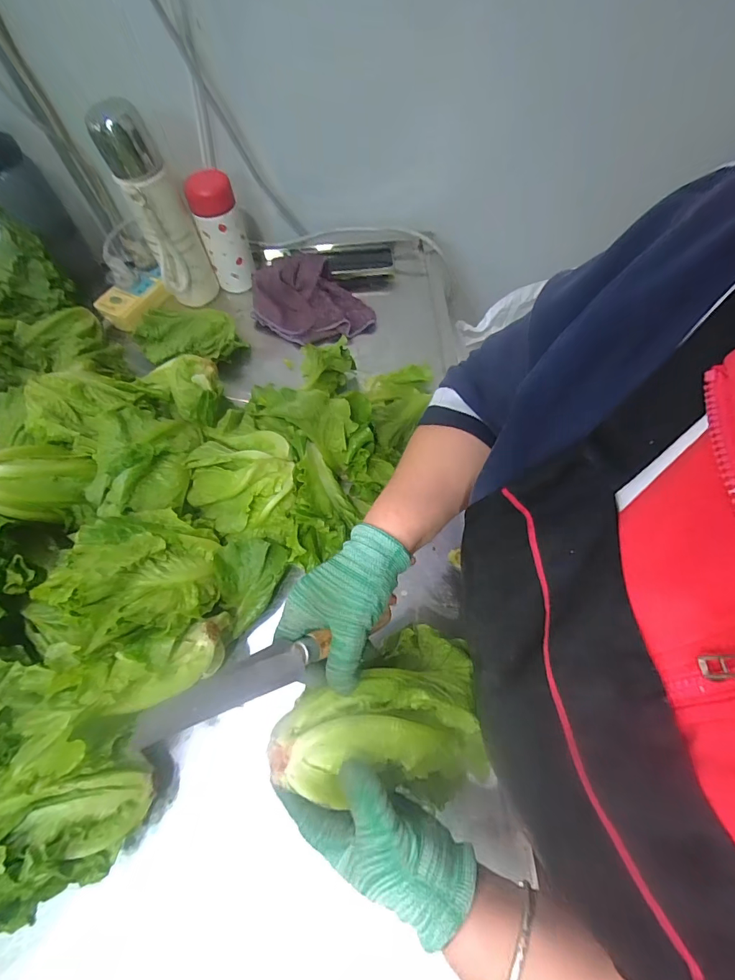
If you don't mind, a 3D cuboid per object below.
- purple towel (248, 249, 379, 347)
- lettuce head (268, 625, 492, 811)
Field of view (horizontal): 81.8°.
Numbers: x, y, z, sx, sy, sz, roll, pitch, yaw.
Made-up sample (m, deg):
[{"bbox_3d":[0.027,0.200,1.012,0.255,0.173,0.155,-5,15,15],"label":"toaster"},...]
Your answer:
[{"bbox_3d":[-0.089,-0.294,0.648,0.176,0.060,0.141,-15,64,-4],"label":"purple towel"},{"bbox_3d":[0.011,0.167,0.318,0.148,0.074,0.118,-7,63,0],"label":"lettuce head"}]

